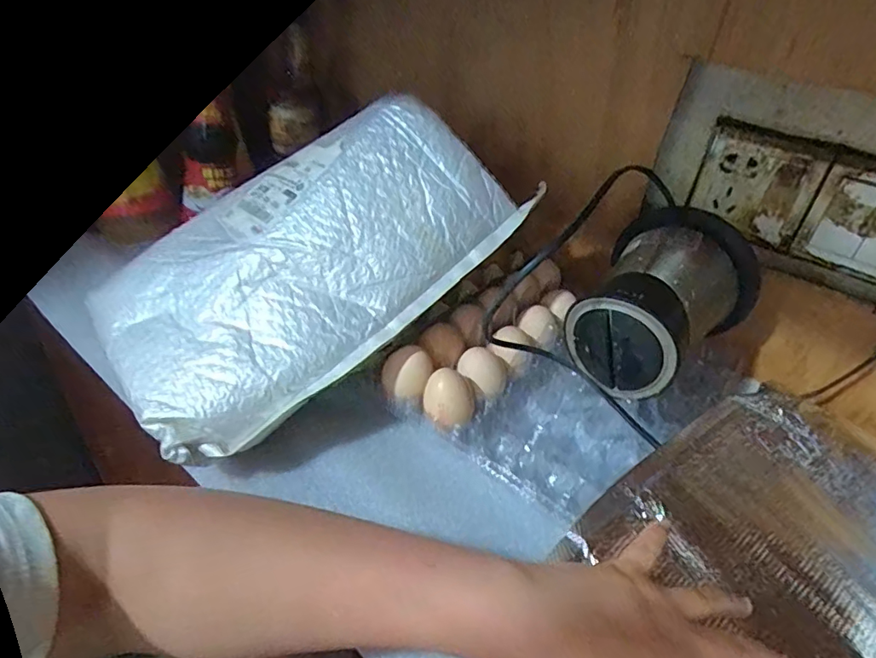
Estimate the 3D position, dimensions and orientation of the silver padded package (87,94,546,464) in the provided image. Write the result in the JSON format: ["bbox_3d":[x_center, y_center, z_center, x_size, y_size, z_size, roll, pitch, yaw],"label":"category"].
[{"bbox_3d":[-0.105,-0.059,0.418,0.309,0.073,0.195,-40,80,-10],"label":"silver padded package"}]

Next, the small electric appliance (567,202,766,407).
[{"bbox_3d":[0.164,-0.024,0.417,0.104,0.094,0.144,33,44,32],"label":"small electric appliance"}]

